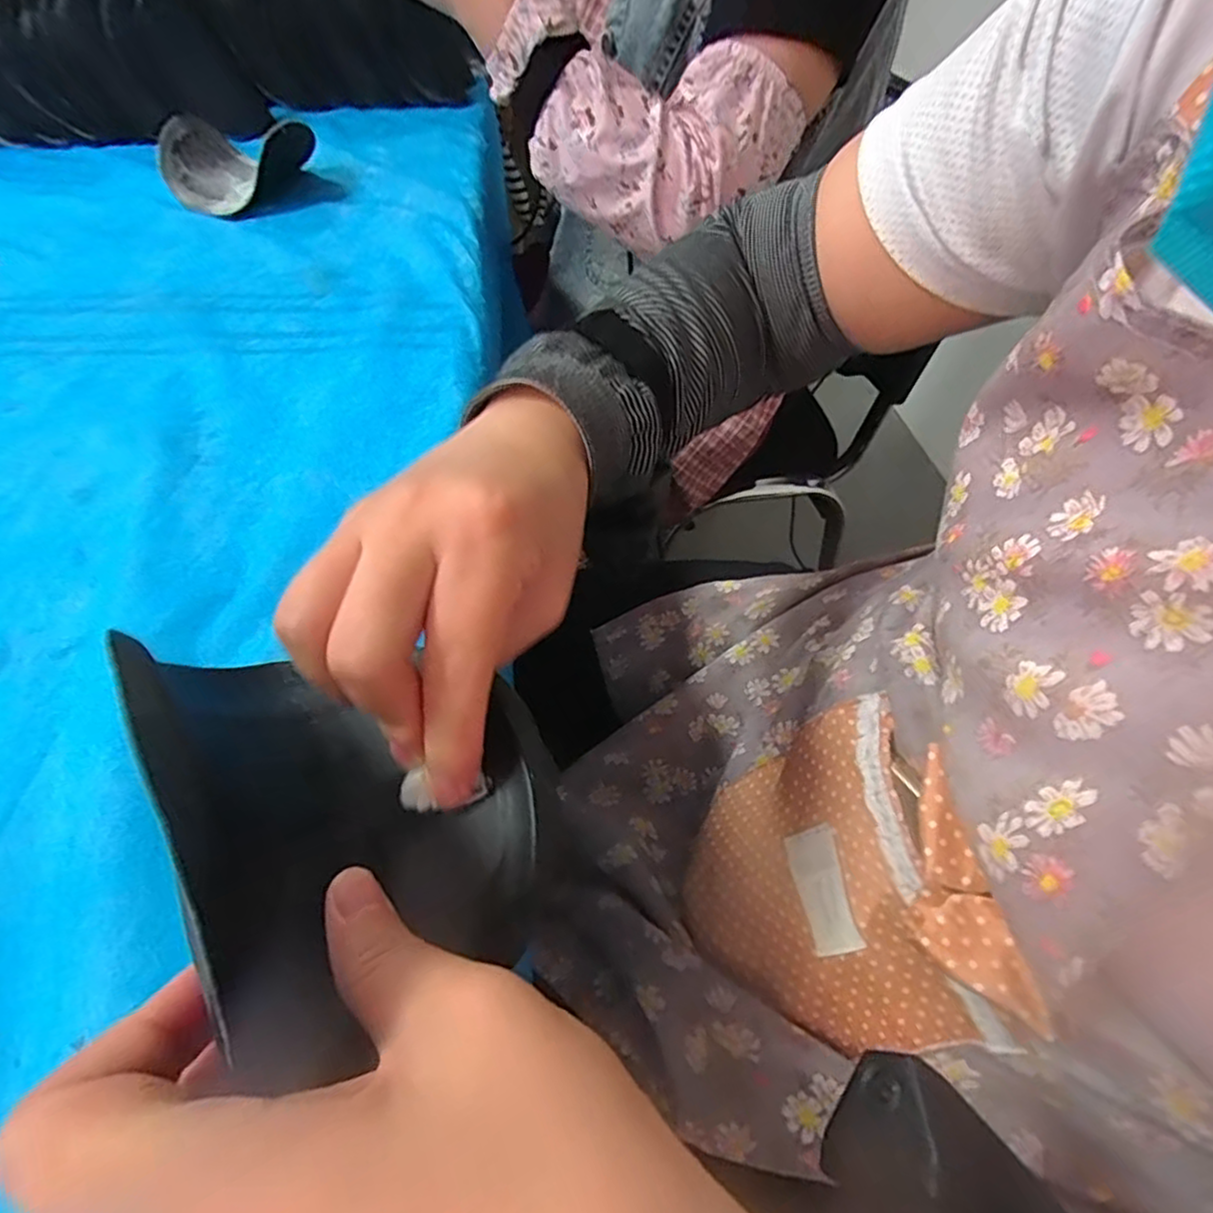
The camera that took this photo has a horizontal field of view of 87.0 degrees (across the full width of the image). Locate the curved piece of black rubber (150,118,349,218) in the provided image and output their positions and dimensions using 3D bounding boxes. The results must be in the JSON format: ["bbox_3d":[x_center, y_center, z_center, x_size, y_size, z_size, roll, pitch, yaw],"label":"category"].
[{"bbox_3d":[-0.300,-0.374,0.538,0.128,0.049,0.117,-21,53,-20],"label":"curved piece of black rubber"}]

